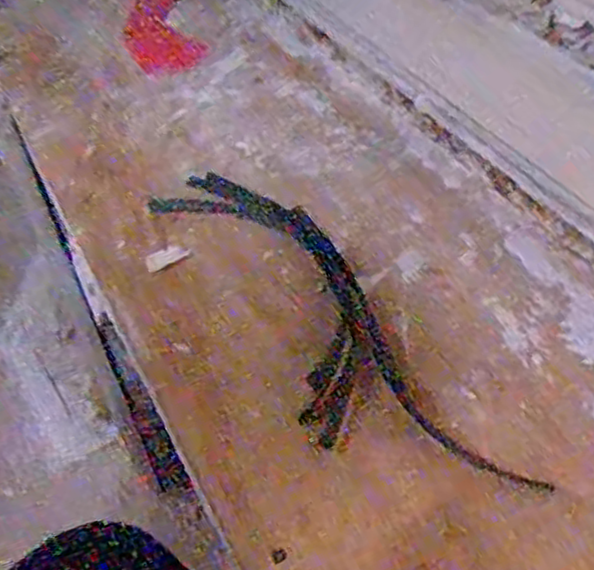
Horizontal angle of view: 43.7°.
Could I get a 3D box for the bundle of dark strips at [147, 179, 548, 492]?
[{"bbox_3d":[0.012,0.018,0.496,0.094,0.016,0.343,-24,48,-18],"label":"bundle of dark strips"}]

